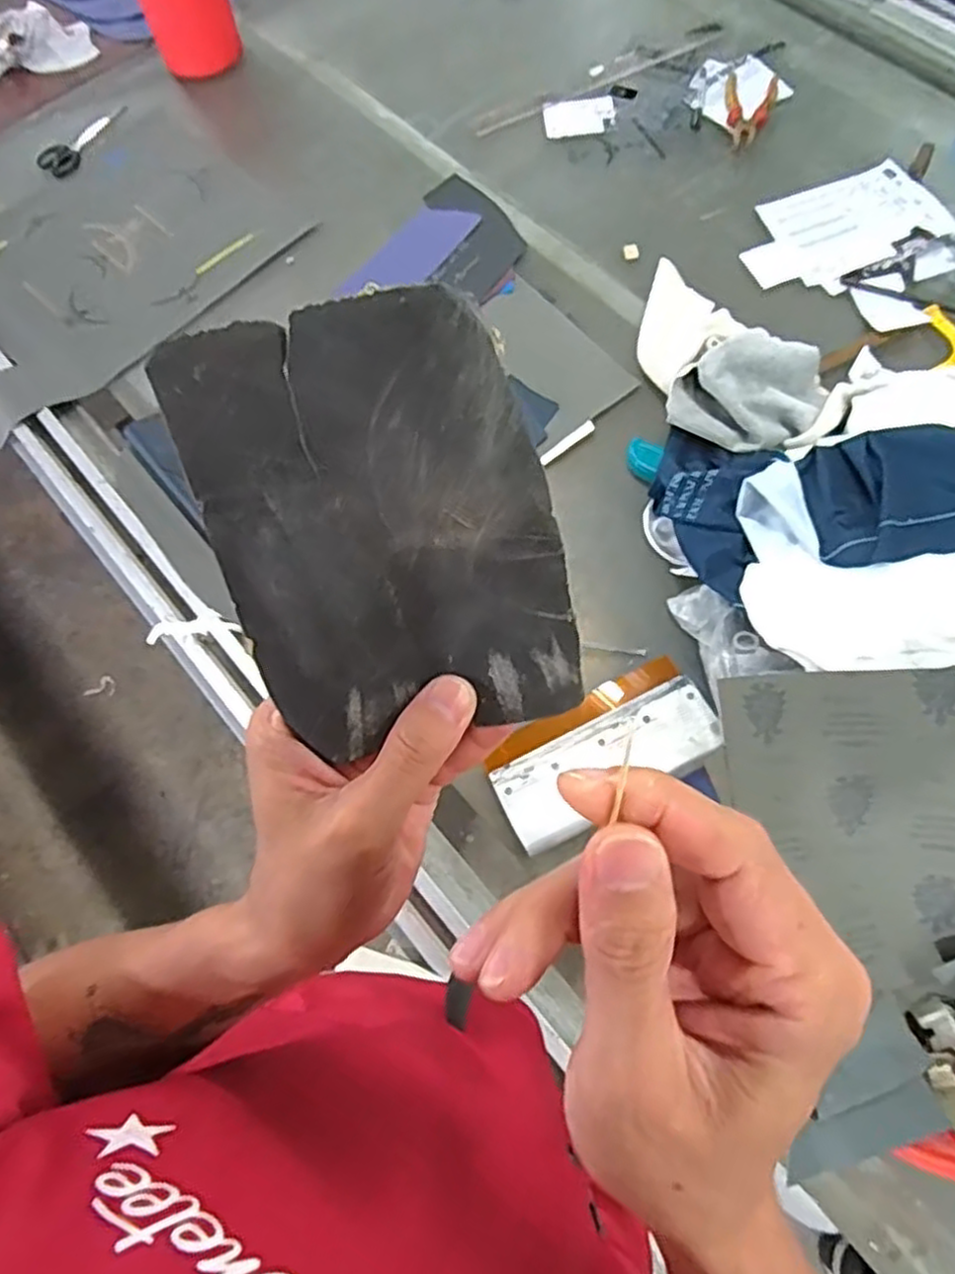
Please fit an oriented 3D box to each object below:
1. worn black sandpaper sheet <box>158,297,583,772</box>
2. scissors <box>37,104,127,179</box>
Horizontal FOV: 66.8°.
[{"bbox_3d":[-0.030,-0.031,0.237,0.105,0.009,0.140,-14,108,-1],"label":"worn black sandpaper sheet"},{"bbox_3d":[-0.642,-0.811,1.172,0.065,0.014,0.188,17,71,9],"label":"scissors"}]

